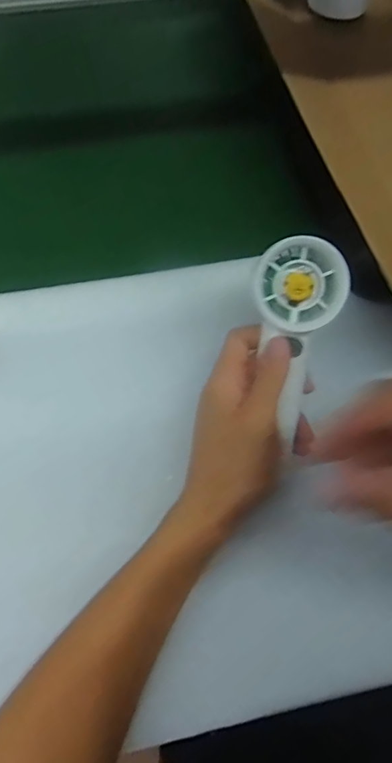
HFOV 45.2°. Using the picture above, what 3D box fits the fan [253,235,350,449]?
[{"bbox_3d":[0.064,-0.026,0.301,0.052,0.025,0.125,-2,109,-2],"label":"fan"}]

